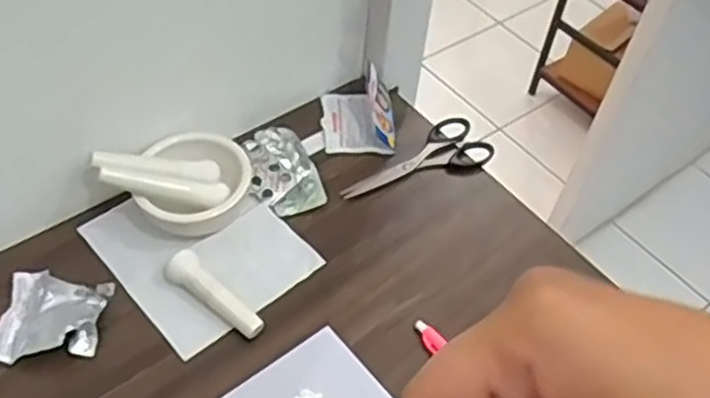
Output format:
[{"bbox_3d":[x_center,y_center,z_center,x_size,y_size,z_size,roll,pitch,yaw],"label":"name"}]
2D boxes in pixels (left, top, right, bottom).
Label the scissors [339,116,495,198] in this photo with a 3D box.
[{"bbox_3d":[0.059,-0.031,0.701,0.152,0.010,0.062,-30,58,-26],"label":"scissors"}]

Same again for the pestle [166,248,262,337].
[{"bbox_3d":[-0.110,0.074,0.593,0.093,0.024,0.024,32,55,21],"label":"pestle"}]

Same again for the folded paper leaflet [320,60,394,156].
[{"bbox_3d":[0.004,-0.087,0.722,0.066,0.041,0.085,0,50,-4],"label":"folded paper leaflet"}]

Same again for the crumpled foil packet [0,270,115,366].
[{"bbox_3d":[-0.232,0.088,0.576,0.079,0.023,0.076,4,50,-1],"label":"crumpled foil packet"}]

